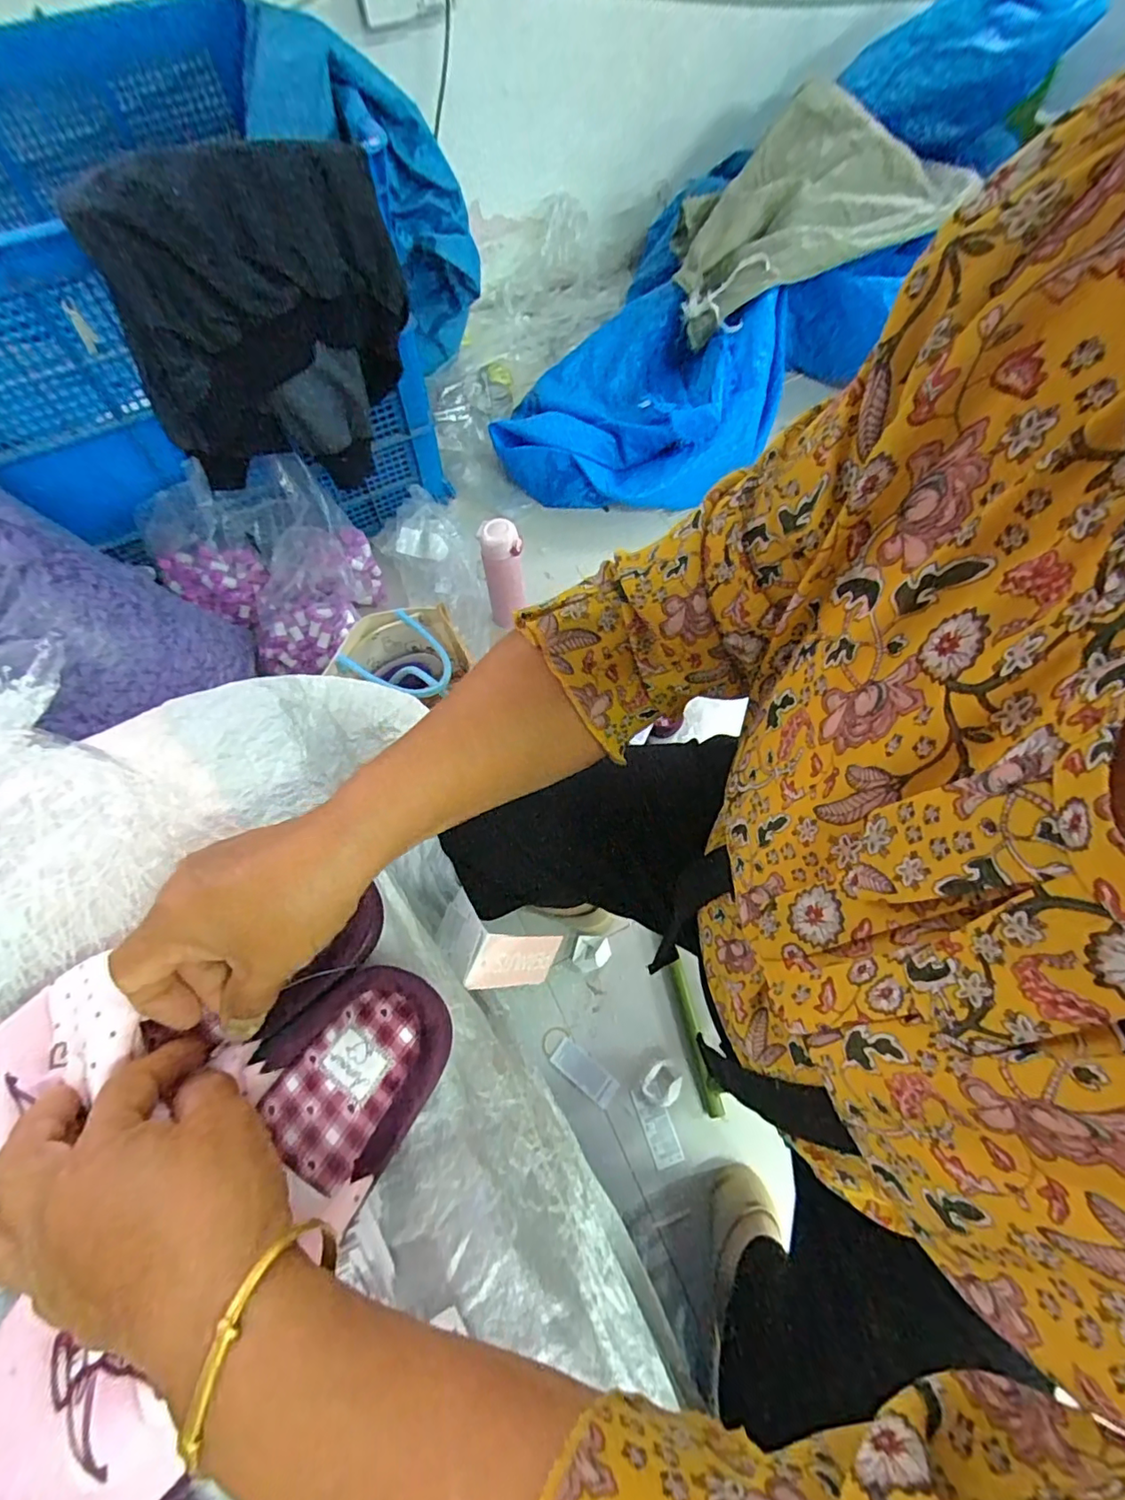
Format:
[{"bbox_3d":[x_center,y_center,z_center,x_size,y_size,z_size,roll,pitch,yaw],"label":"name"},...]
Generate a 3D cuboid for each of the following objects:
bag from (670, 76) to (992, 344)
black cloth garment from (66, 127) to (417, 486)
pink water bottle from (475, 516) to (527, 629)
[{"bbox_3d":[0.491,-1.156,1.219,0.570,0.194,0.435,-23,68,-11],"label":"bag"},{"bbox_3d":[-0.375,-0.570,0.777,0.393,0.364,0.158,-39,72,-16],"label":"black cloth garment"},{"bbox_3d":[-0.098,-0.301,0.975,0.069,0.208,0.057,-7,66,-4],"label":"pink water bottle"}]

